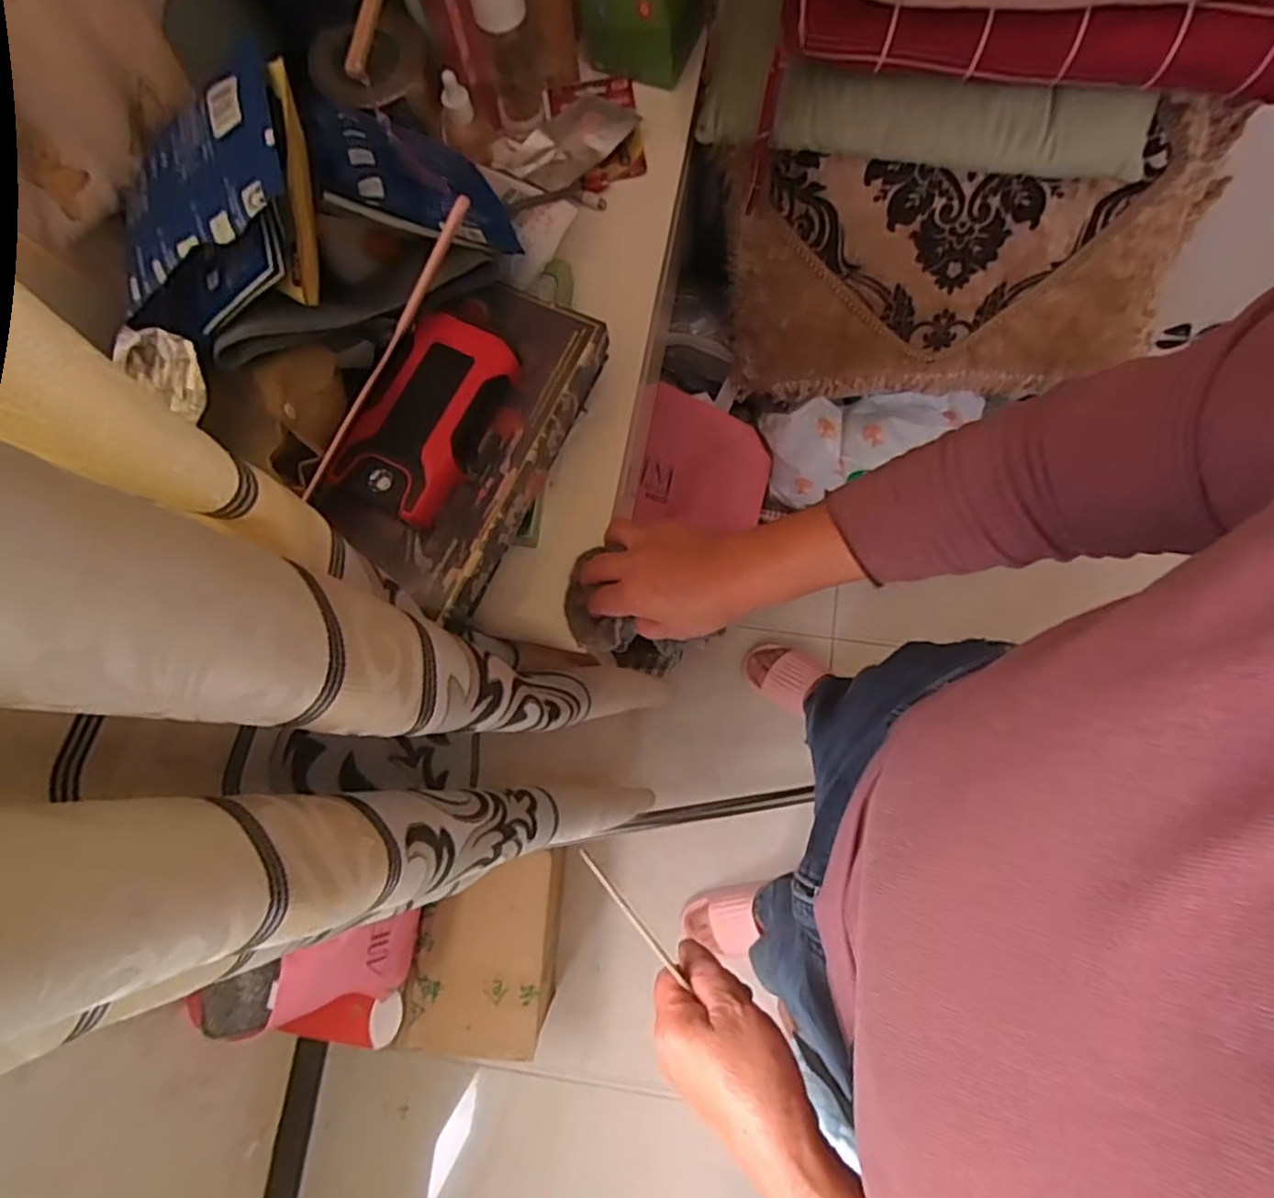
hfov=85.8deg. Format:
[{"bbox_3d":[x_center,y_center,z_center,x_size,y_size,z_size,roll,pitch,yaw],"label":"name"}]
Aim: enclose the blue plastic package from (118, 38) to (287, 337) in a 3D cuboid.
[{"bbox_3d":[-0.279,-0.250,0.446,0.167,0.046,0.122,-20,81,22],"label":"blue plastic package"}]

